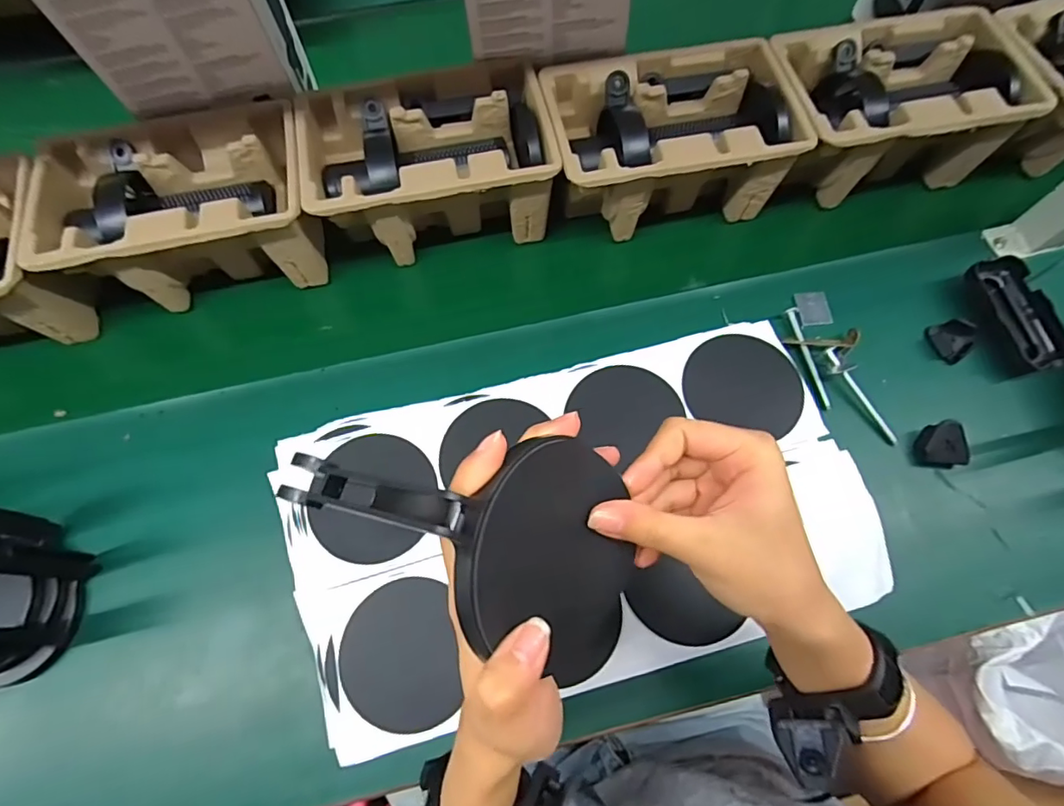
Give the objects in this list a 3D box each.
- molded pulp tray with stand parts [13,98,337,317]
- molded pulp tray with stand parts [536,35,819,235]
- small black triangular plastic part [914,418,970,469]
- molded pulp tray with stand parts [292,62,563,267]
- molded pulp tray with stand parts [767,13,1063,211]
[{"bbox_3d":[-0.319,-0.177,0.503,0.224,0.097,0.142,-12,70,-7],"label":"molded pulp tray with stand parts"},{"bbox_3d":[0.125,-0.256,0.530,0.219,0.104,0.145,-9,72,-5],"label":"molded pulp tray with stand parts"},{"bbox_3d":[0.350,0.037,0.456,0.031,0.028,0.038,-19,72,-12],"label":"small black triangular plastic part"},{"bbox_3d":[-0.099,-0.226,0.523,0.226,0.099,0.142,-10,69,-6],"label":"molded pulp tray with stand parts"},{"bbox_3d":[0.345,-0.295,0.538,0.216,0.097,0.149,-8,70,-8],"label":"molded pulp tray with stand parts"}]

